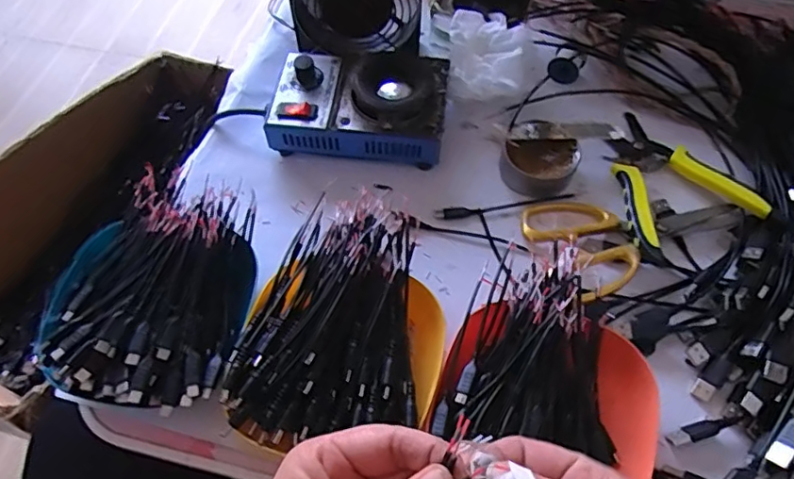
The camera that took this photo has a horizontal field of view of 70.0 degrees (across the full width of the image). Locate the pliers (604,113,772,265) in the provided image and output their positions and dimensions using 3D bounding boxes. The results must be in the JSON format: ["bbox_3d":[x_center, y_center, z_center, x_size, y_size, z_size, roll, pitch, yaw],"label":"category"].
[{"bbox_3d":[0.219,-0.053,0.473,0.112,0.023,0.135,-19,62,-10],"label":"pliers"}]

